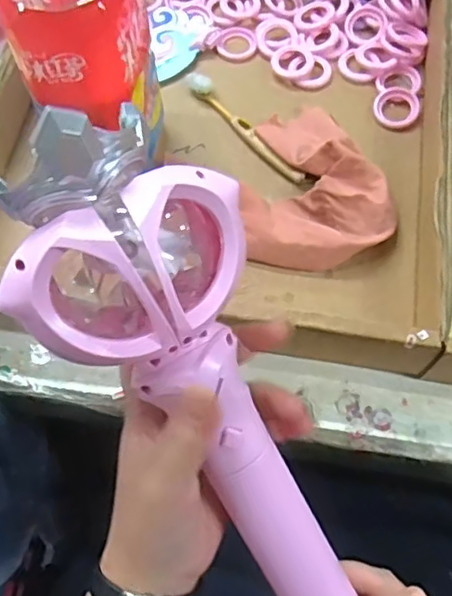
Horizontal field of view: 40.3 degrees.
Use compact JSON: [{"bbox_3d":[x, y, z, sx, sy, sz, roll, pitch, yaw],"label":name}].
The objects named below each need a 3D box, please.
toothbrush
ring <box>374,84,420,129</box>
[{"bbox_3d":[0.014,-0.141,0.507,0.017,0.013,0.138,-35,70,-13],"label":"toothbrush"},{"bbox_3d":[0.144,-0.161,0.517,0.038,0.007,0.043,21,68,10],"label":"ring"}]

